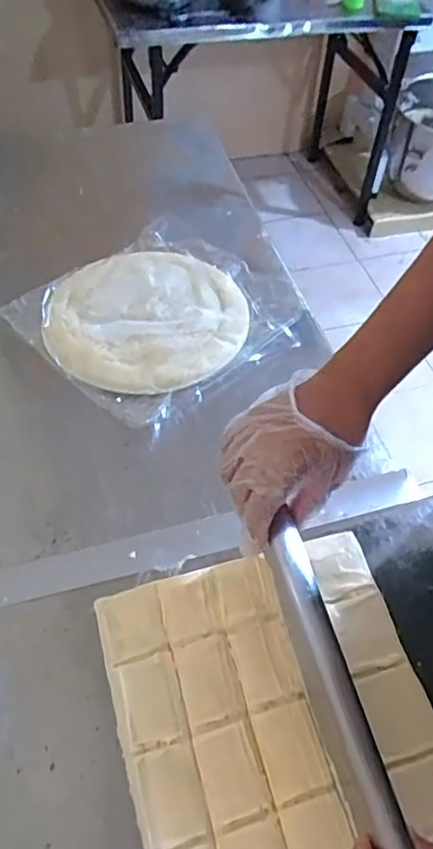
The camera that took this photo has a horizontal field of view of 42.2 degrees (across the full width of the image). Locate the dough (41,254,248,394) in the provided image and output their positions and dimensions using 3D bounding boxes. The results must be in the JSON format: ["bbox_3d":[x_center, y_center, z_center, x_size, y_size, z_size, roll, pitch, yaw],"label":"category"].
[{"bbox_3d":[-0.096,-0.154,0.788,0.275,0.019,0.262,1,54,-2],"label":"dough"}]

